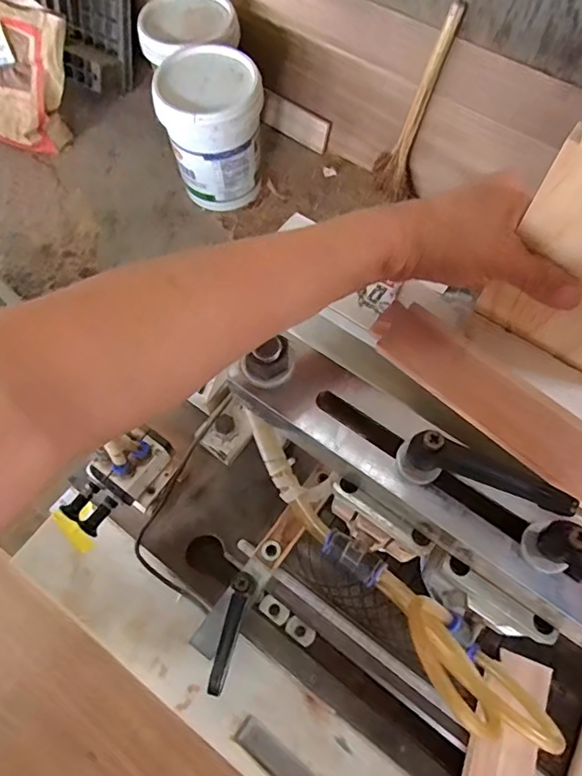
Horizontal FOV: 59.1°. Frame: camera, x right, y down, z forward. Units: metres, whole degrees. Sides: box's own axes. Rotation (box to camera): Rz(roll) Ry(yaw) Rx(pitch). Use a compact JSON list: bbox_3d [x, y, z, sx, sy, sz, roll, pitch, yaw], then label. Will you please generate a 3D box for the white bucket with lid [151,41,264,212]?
[{"bbox_3d":[-0.236,-0.786,1.587,0.292,0.376,0.282,-1,66,1],"label":"white bucket with lid"}]

